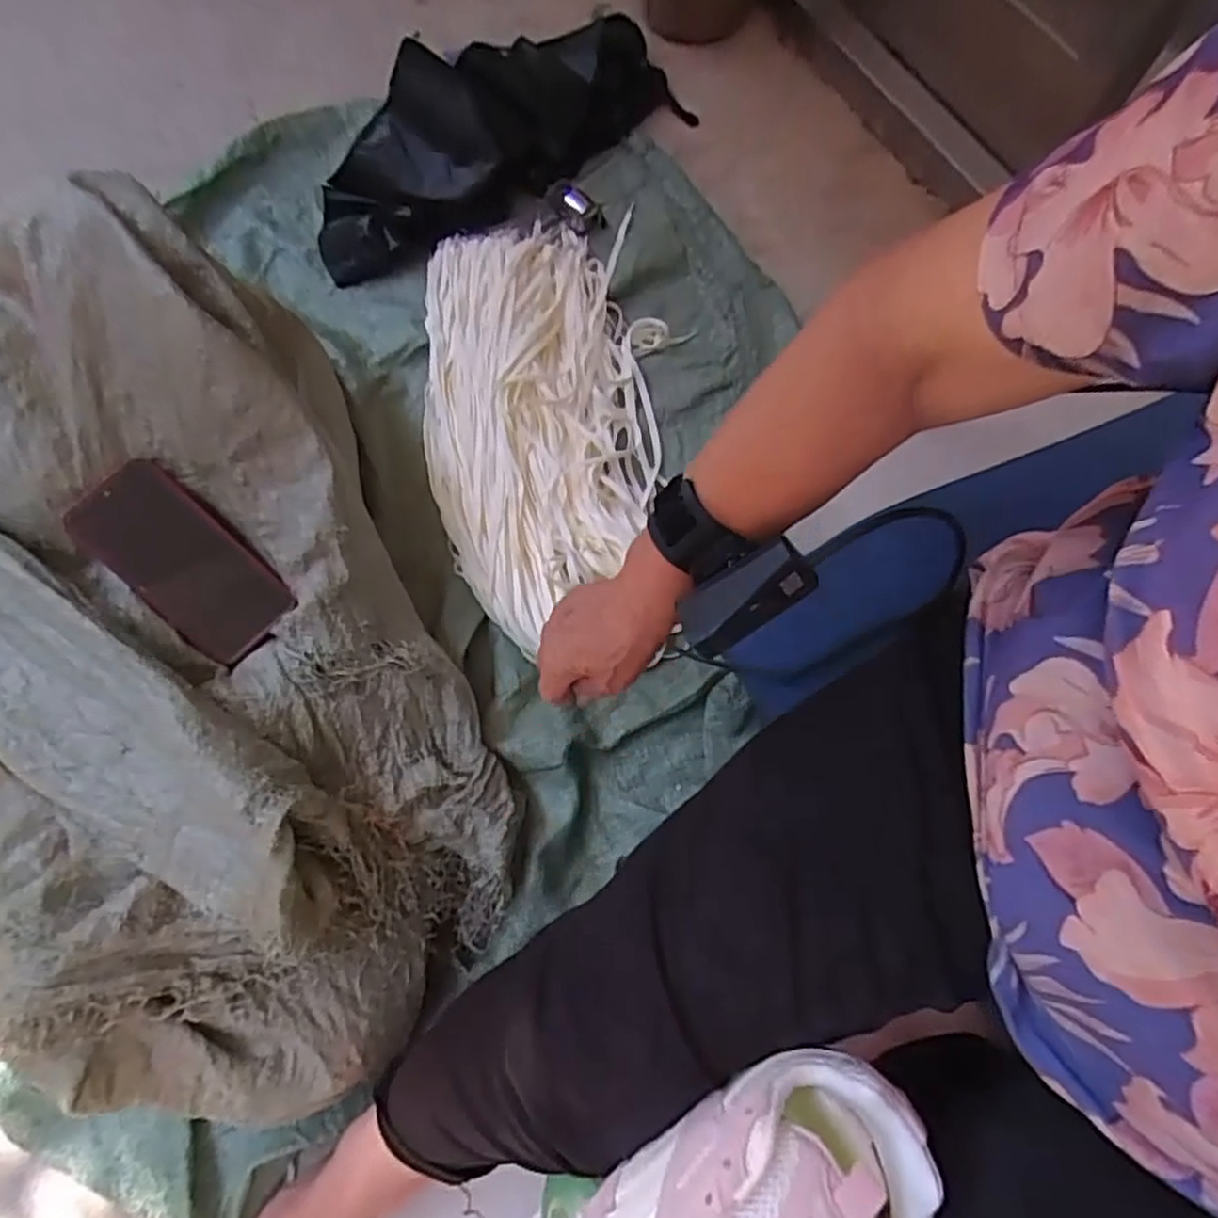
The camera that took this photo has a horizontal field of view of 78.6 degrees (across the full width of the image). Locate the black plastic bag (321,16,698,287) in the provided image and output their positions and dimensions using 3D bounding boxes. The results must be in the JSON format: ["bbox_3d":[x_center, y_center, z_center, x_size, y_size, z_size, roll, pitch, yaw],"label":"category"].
[{"bbox_3d":[-0.146,-0.609,0.914,0.508,0.125,0.180,-34,75,-12],"label":"black plastic bag"}]

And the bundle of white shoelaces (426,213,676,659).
[{"bbox_3d":[-0.076,-0.215,0.810,0.250,0.051,0.533,-4,69,0],"label":"bundle of white shoelaces"}]

